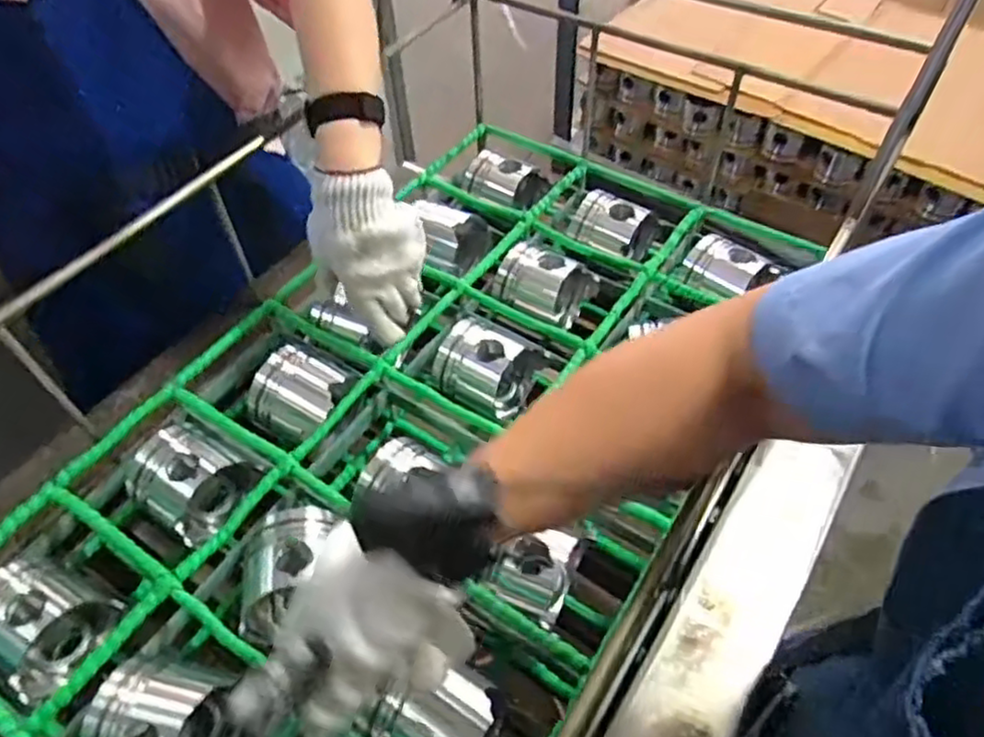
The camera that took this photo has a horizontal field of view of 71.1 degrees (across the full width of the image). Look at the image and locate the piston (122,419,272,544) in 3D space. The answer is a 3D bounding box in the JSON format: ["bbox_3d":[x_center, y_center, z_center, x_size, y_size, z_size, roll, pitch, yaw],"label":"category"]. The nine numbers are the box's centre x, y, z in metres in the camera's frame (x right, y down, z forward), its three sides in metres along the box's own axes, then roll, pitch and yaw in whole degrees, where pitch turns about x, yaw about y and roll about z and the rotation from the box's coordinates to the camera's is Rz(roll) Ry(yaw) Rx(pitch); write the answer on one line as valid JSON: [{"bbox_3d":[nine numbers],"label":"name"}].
[{"bbox_3d":[-0.281,0.108,0.649,0.099,0.067,0.090,27,57,22],"label":"piston"}]

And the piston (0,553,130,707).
[{"bbox_3d":[-0.379,0.207,0.570,0.104,0.077,0.089,23,56,20],"label":"piston"}]

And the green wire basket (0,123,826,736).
[{"bbox_3d":[-0.063,0.073,0.677,0.473,0.122,0.756,27,57,22],"label":"green wire basket"}]

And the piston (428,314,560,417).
[{"bbox_3d":[-0.004,0.005,0.727,0.107,0.085,0.083,29,58,23],"label":"piston"}]

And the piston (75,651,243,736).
[{"bbox_3d":[-0.250,0.273,0.523,0.109,0.077,0.089,10,52,10],"label":"piston"}]

